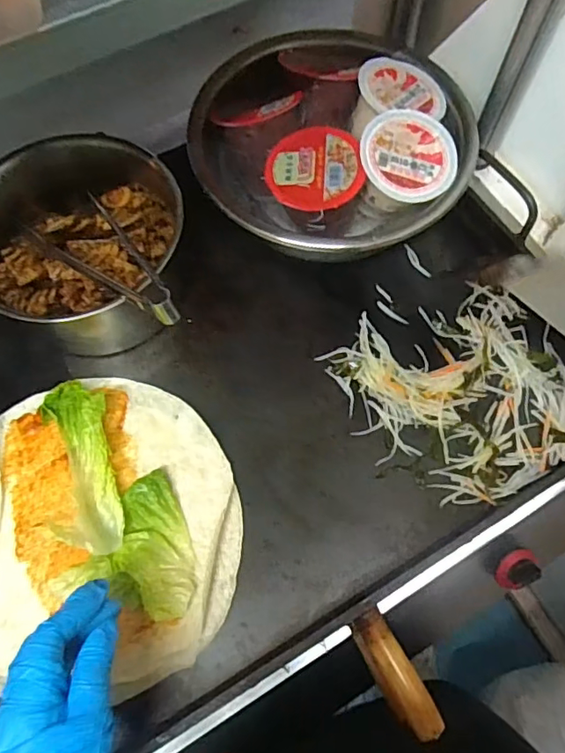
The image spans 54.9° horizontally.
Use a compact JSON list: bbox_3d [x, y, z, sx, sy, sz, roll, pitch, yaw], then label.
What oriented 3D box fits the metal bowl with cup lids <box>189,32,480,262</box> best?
[{"bbox_3d":[0.051,-0.222,0.558,0.272,0.109,0.250,-15,66,-4],"label":"metal bowl with cup lids"}]

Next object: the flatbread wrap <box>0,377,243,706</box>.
[{"bbox_3d":[-0.170,0.121,0.465,0.256,0.045,0.247,-1,66,2],"label":"flatbread wrap"}]

